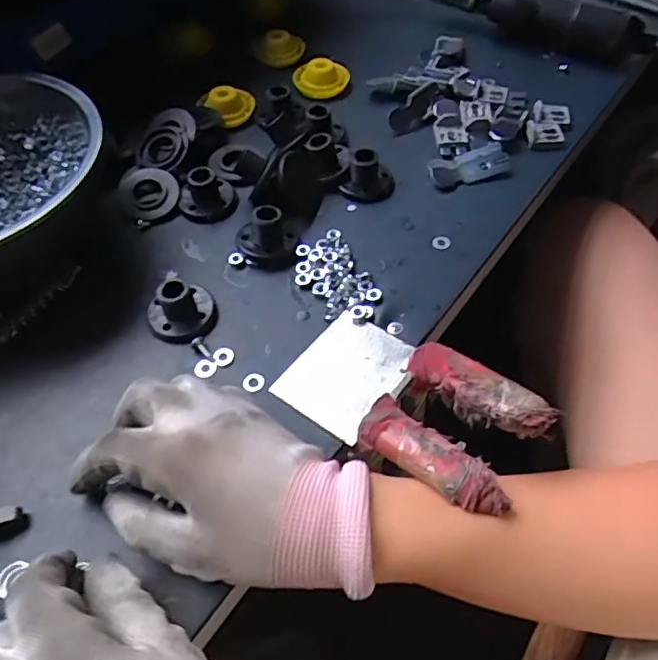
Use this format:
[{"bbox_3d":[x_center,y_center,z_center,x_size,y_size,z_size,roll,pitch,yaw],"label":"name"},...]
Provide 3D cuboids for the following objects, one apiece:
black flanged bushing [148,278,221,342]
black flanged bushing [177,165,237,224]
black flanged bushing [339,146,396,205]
[{"bbox_3d":[-0.092,-0.014,0.351,0.043,0.027,0.037,-26,59,-17],"label":"black flanged bushing"},{"bbox_3d":[-0.089,-0.102,0.410,0.042,0.022,0.037,-16,56,-11],"label":"black flanged bushing"},{"bbox_3d":[0.030,-0.118,0.419,0.039,0.026,0.034,8,55,6],"label":"black flanged bushing"}]

